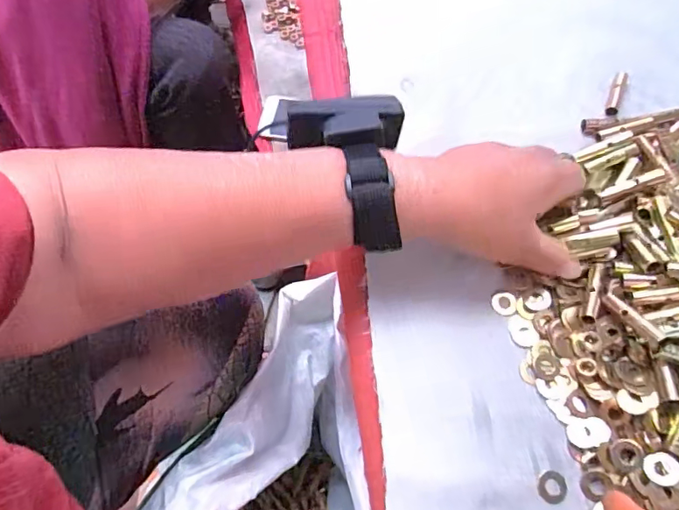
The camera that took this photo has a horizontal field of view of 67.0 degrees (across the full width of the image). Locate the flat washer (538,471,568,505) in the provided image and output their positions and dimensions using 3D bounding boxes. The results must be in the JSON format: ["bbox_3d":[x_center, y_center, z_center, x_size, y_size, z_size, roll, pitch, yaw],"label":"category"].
[{"bbox_3d":[0.118,0.127,0.281,0.016,0.004,0.016,-7,62,-3],"label":"flat washer"}]

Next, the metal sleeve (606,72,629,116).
[{"bbox_3d":[0.223,-0.129,0.412,0.010,0.013,0.045,24,64,13],"label":"metal sleeve"}]

